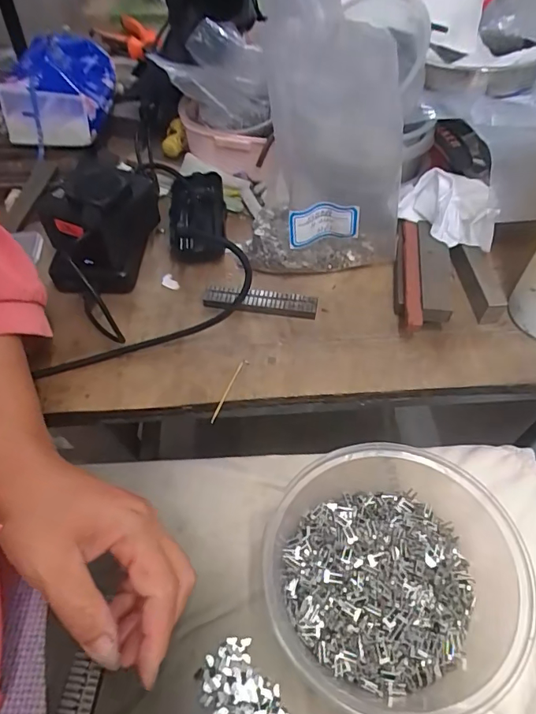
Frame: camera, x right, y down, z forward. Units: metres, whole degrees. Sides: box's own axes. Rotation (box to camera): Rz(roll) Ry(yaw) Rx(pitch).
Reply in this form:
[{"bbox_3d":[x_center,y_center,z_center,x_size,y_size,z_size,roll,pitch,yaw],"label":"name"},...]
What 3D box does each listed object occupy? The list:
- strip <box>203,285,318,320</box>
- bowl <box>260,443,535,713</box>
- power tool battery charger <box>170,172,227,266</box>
[{"bbox_3d":[-0.007,-0.048,0.417,0.098,0.014,0.019,7,55,6],"label":"strip"},{"bbox_3d":[0.071,0.130,0.284,0.140,0.070,0.134,0,55,0],"label":"bowl"},{"bbox_3d":[-0.070,-0.135,0.467,0.053,0.028,0.109,-2,55,-1],"label":"power tool battery charger"}]

